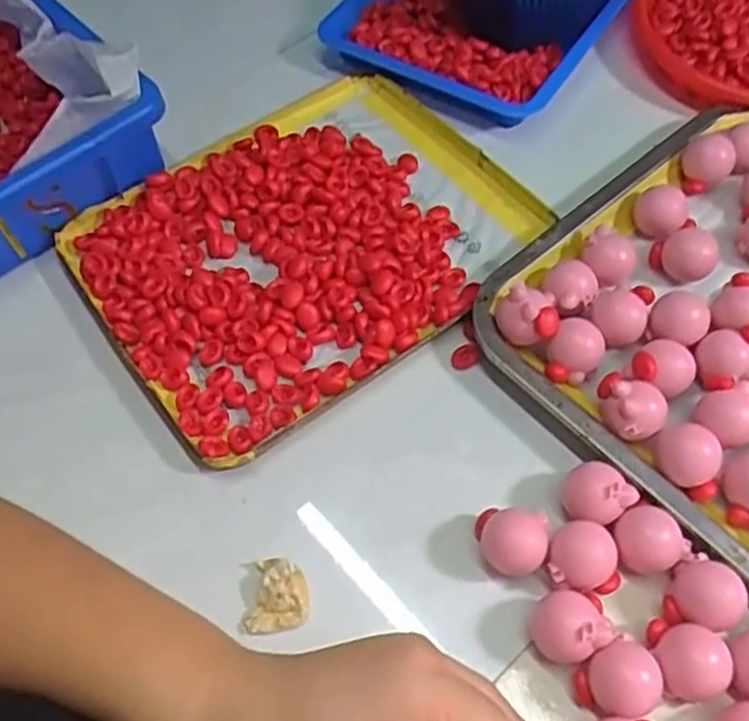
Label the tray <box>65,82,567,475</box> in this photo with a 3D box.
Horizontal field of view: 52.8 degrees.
[{"bbox_3d":[-0.041,-0.073,0.453,0.250,0.022,0.195,-34,62,-17],"label":"tray"}]

